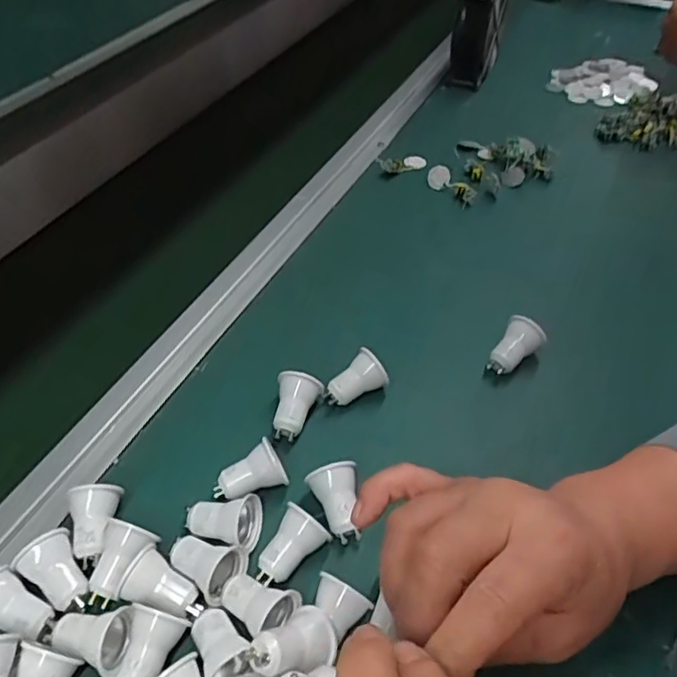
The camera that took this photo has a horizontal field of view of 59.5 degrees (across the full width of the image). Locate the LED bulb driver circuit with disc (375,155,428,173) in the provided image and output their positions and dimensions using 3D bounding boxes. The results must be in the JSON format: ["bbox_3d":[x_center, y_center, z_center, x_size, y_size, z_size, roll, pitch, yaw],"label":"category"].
[{"bbox_3d":[0.070,-0.194,0.658,0.060,0.014,0.017,-14,48,-30],"label":"LED bulb driver circuit with disc"}]

